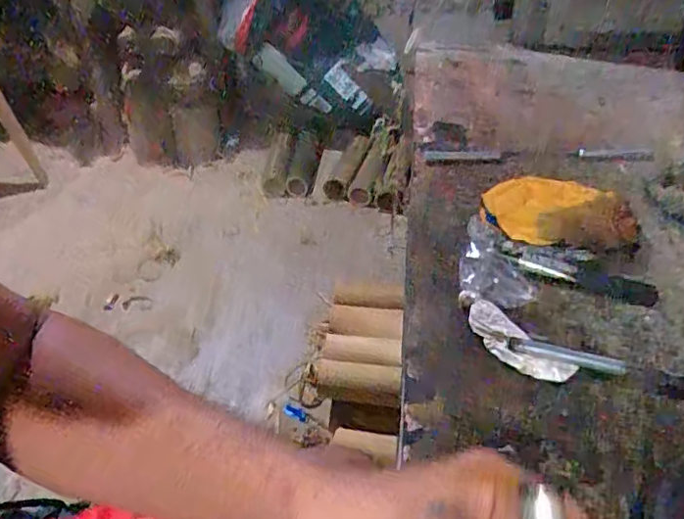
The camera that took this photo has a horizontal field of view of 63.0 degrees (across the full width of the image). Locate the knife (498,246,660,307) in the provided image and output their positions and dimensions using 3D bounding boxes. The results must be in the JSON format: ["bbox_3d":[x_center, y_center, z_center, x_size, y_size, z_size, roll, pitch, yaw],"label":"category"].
[{"bbox_3d":[0.227,0.016,0.544,0.144,0.014,0.027,20,41,26],"label":"knife"}]

